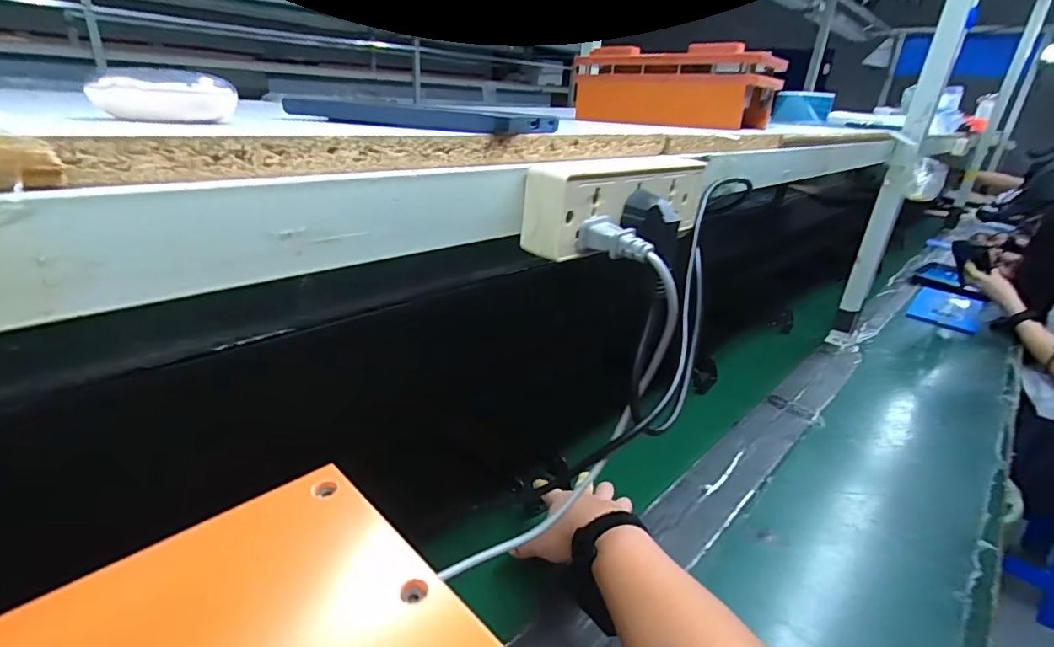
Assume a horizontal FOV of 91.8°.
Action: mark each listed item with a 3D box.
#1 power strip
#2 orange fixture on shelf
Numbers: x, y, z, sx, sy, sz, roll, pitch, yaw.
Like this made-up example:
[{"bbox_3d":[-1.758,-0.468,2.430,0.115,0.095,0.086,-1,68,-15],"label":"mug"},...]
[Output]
[{"bbox_3d":[0.065,-0.085,0.347,0.042,0.049,0.171,25,31,37],"label":"power strip"},{"bbox_3d":[0.200,-0.316,0.687,0.241,0.091,0.128,22,30,33],"label":"orange fixture on shelf"}]

